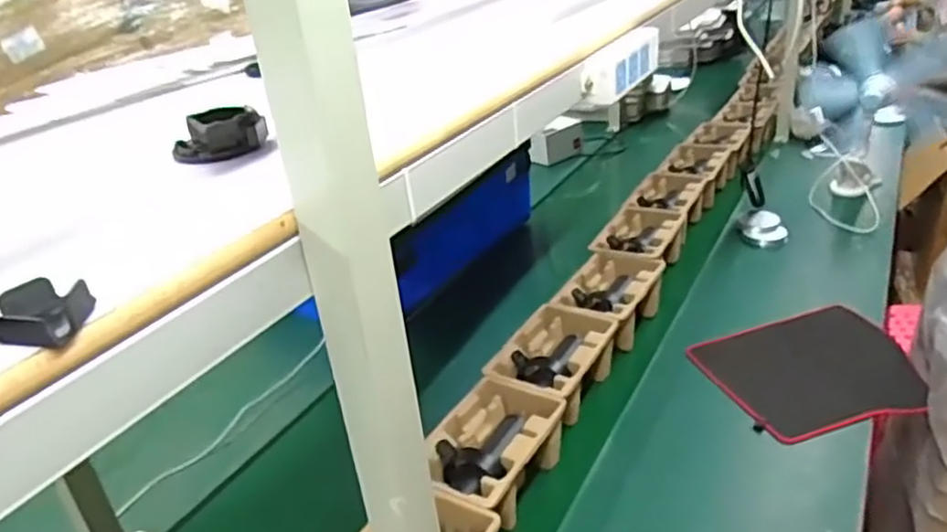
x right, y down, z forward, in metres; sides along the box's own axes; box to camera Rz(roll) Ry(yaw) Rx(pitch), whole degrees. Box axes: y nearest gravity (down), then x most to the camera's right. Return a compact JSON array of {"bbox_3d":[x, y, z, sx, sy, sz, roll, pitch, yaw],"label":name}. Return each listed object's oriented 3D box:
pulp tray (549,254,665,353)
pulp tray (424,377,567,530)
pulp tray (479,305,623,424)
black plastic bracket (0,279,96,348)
[{"bbox_3d":[0.258,0.080,1.319,0.151,0.122,0.223,14,34,32],"label":"pulp tray"},{"bbox_3d":[0.022,0.282,0.977,0.152,0.110,0.233,9,32,25],"label":"pulp tray"},{"bbox_3d":[0.135,0.181,1.154,0.158,0.124,0.228,9,32,25],"label":"pulp tray"},{"bbox_3d":[-0.189,0.020,0.301,0.035,0.016,0.031,1,29,12],"label":"black plastic bracket"}]

